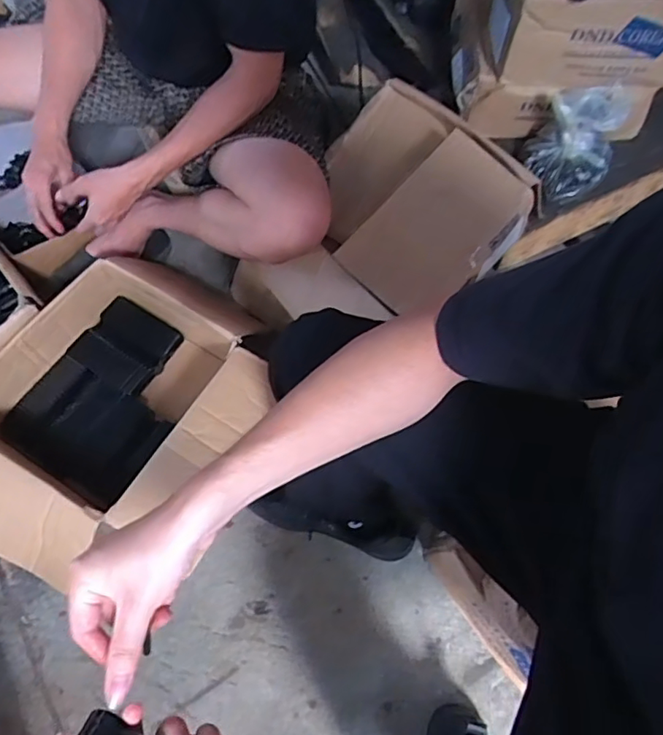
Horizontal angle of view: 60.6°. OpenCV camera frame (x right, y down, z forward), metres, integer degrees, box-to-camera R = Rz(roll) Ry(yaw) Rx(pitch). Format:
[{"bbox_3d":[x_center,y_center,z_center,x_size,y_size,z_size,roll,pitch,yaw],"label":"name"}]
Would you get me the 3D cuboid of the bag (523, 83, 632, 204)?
[{"bbox_3d":[0.403,-0.377,0.931,0.136,0.121,0.158,32,67,12],"label":"bag"}]

